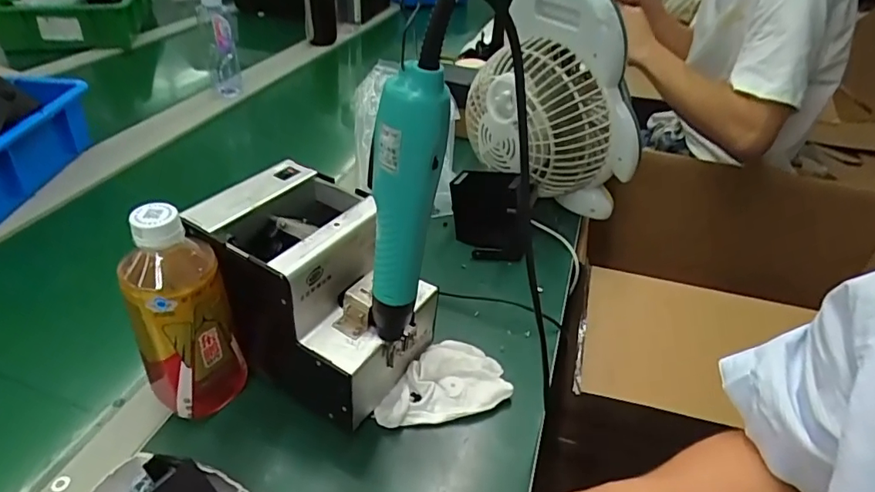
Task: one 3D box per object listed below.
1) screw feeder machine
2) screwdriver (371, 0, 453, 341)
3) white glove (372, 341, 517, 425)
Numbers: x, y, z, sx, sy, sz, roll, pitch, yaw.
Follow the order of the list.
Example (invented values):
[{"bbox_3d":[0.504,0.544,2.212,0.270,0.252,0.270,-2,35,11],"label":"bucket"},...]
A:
[{"bbox_3d":[-0.104,0.042,0.467,0.175,0.154,0.123,23,40,22],"label":"screw feeder machine"},{"bbox_3d":[-0.020,-0.028,0.329,0.040,0.214,0.036,-2,37,-10],"label":"screwdriver"},{"bbox_3d":[0.001,0.124,0.478,0.118,0.026,0.068,-9,39,-19],"label":"white glove"}]

